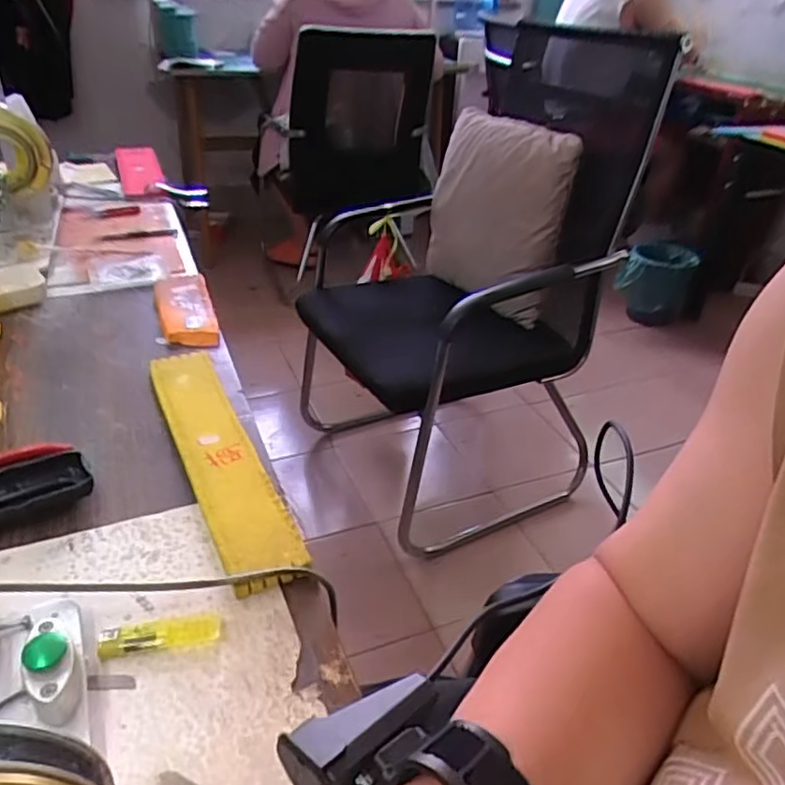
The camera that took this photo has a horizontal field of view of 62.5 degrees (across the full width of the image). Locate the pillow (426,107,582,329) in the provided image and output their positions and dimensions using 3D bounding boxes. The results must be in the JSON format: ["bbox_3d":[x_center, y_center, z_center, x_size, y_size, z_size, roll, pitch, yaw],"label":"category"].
[{"bbox_3d":[0.223,-0.388,1.378,0.140,0.354,0.358,-21,40,-33],"label":"pillow"}]

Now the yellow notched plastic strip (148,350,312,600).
[{"bbox_3d":[-0.163,0.053,0.601,0.064,0.018,0.337,-14,38,-24],"label":"yellow notched plastic strip"}]

